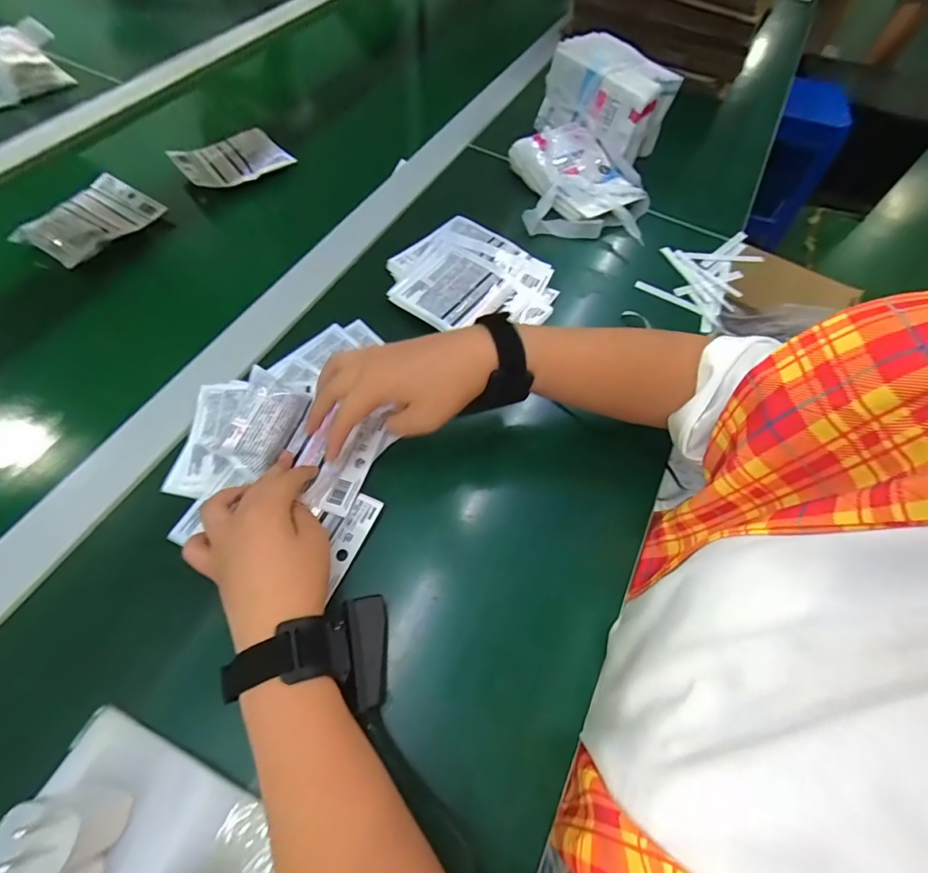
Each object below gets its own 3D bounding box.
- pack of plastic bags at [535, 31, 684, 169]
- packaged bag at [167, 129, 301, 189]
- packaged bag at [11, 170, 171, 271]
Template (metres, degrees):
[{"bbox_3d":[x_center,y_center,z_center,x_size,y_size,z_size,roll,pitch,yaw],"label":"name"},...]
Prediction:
[{"bbox_3d":[0.198,-0.472,0.627,0.160,0.099,0.107,38,66,15],"label":"pack of plastic bags"},{"bbox_3d":[-0.305,-0.367,0.586,0.134,0.015,0.094,-27,67,-17],"label":"packaged bag"},{"bbox_3d":[-0.439,-0.258,0.521,0.097,0.023,0.136,25,63,9],"label":"packaged bag"}]

